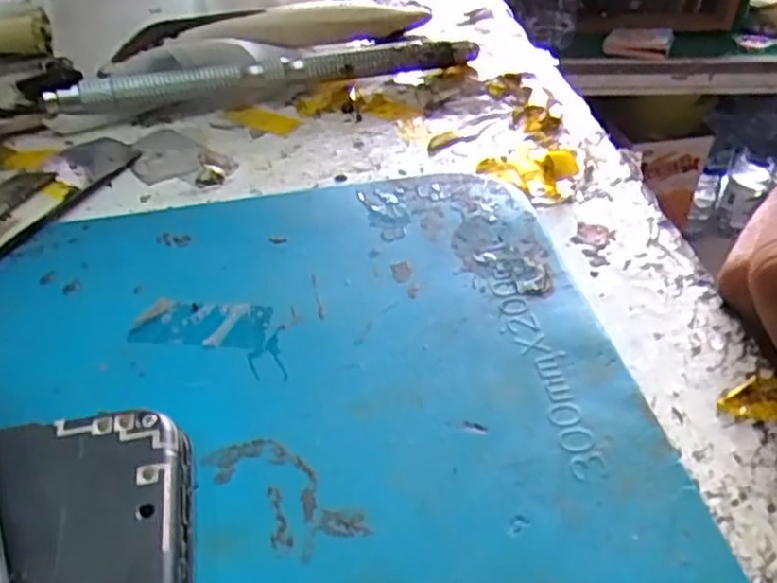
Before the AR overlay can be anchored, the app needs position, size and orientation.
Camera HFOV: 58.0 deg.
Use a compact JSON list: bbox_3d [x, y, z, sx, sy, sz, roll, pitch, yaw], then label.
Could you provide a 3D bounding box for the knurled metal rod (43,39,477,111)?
[{"bbox_3d":[-0.036,-0.066,0.216,0.128,0.012,0.006,-9,41,-8],"label":"knurled metal rod"}]

